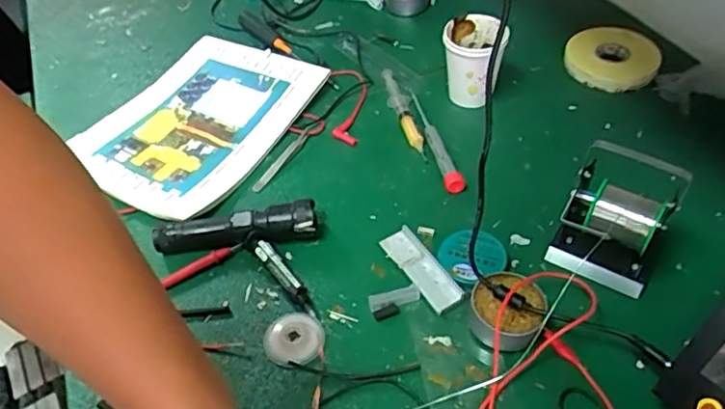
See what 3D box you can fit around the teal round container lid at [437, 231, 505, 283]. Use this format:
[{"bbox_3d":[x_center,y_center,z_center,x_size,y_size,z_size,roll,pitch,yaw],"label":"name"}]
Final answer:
[{"bbox_3d":[0.101,0.047,0.560,0.054,0.012,0.050,-28,51,-17],"label":"teal round container lid"}]

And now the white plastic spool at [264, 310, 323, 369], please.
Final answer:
[{"bbox_3d":[-0.063,0.118,0.538,0.050,0.012,0.055,-4,48,4],"label":"white plastic spool"}]

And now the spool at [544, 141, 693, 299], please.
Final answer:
[{"bbox_3d":[0.221,0.007,0.525,0.088,0.112,0.078,22,54,24],"label":"spool"}]

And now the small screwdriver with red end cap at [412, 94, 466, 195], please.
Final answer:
[{"bbox_3d":[0.080,-0.074,0.678,0.019,0.017,0.156,-14,48,-5],"label":"small screwdriver with red end cap"}]

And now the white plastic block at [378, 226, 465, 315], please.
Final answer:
[{"bbox_3d":[0.055,0.061,0.565,0.033,0.012,0.093,-27,51,-17],"label":"white plastic block"}]

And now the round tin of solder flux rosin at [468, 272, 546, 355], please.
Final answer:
[{"bbox_3d":[0.125,0.091,0.516,0.060,0.036,0.057,-4,48,4],"label":"round tin of solder flux rosin"}]

